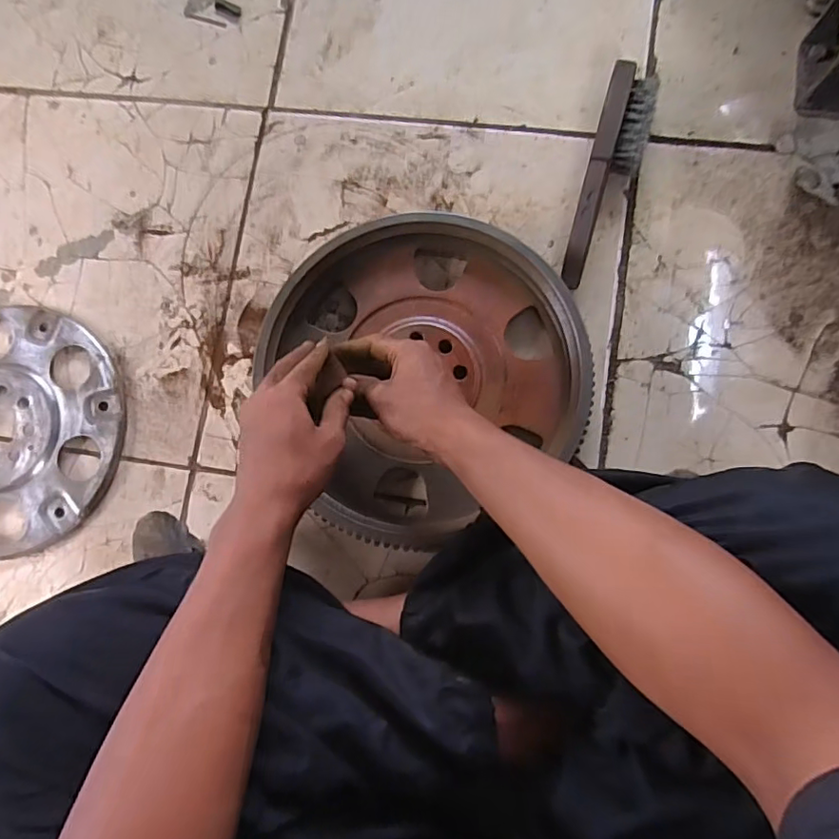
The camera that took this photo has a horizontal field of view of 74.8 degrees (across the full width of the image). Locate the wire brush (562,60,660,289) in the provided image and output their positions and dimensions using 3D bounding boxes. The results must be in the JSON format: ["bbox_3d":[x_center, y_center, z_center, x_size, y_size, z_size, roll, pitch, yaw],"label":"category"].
[{"bbox_3d":[0.193,-0.239,0.549,0.055,0.038,0.223,14,84,6],"label":"wire brush"}]

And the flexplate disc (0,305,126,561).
[{"bbox_3d":[-0.450,0.011,0.592,0.268,0.012,0.263,-1,83,5],"label":"flexplate disc"}]

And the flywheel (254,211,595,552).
[{"bbox_3d":[-0.001,-0.037,0.526,0.309,0.045,0.306,0,83,4],"label":"flywheel"}]

